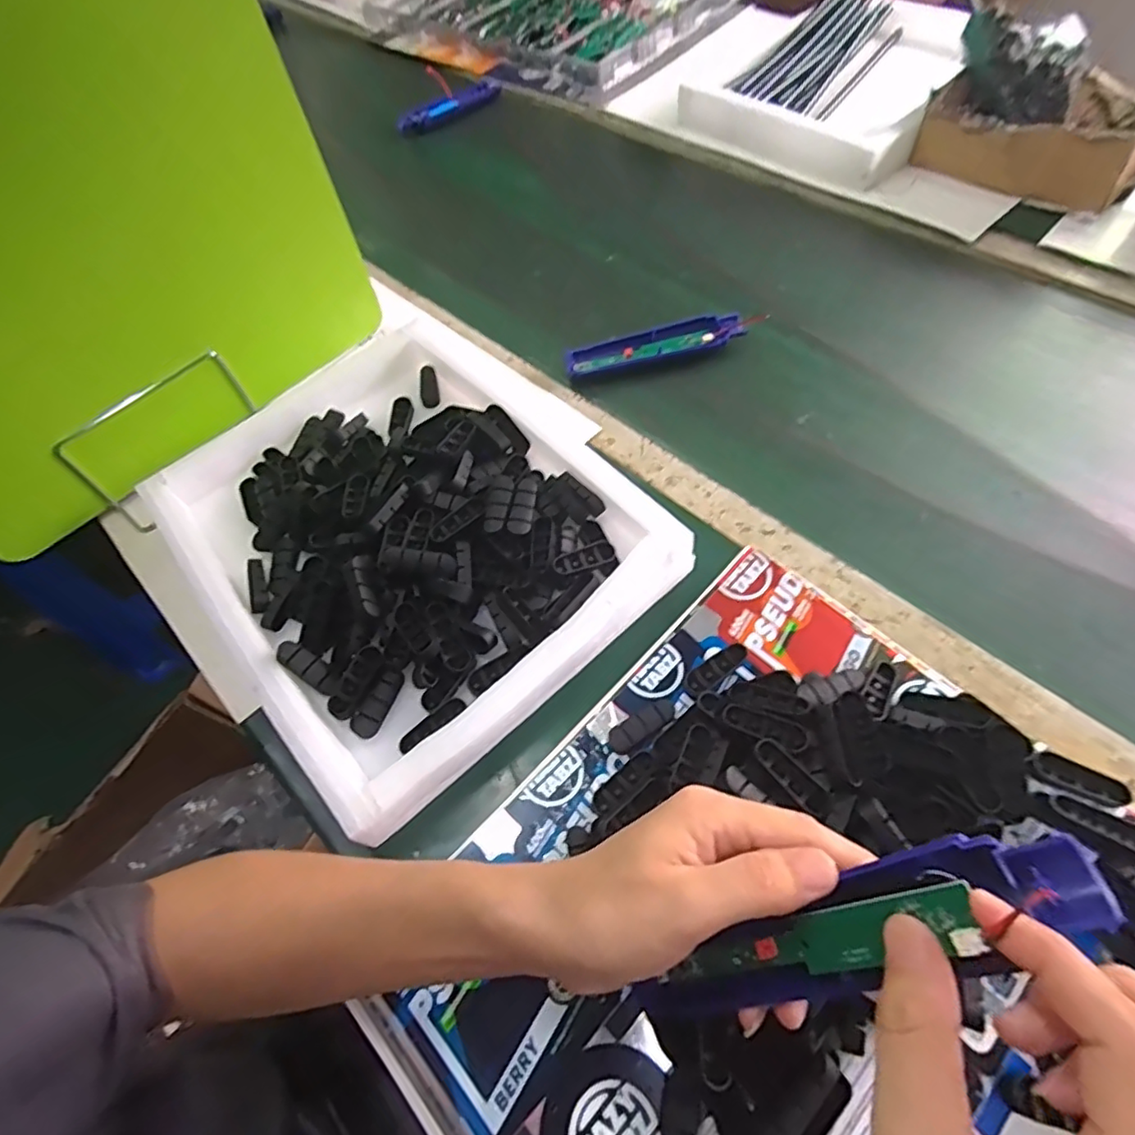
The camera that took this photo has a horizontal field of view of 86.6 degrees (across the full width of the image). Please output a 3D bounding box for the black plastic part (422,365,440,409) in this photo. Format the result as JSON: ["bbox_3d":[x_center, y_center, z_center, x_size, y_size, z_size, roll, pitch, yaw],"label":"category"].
[{"bbox_3d":[-0.125,-0.166,0.543,0.015,0.008,0.048,-13,59,-2],"label":"black plastic part"}]

